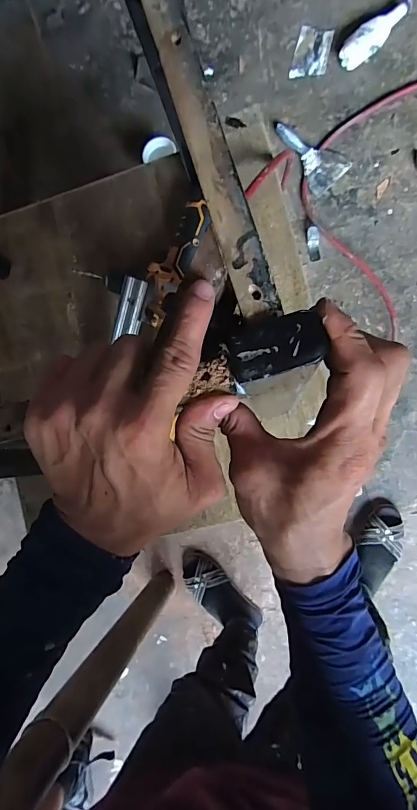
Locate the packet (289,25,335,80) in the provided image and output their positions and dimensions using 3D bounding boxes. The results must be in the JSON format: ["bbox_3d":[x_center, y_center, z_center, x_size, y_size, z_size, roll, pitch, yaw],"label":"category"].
[{"bbox_3d":[0.288,-0.983,1.145,0.096,0.014,0.138,13,91,9],"label":"packet"}]

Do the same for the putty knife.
[{"bbox_3d":[0.271,-0.687,1.127,0.217,0.023,0.115,45,95,7],"label":"putty knife"}]

